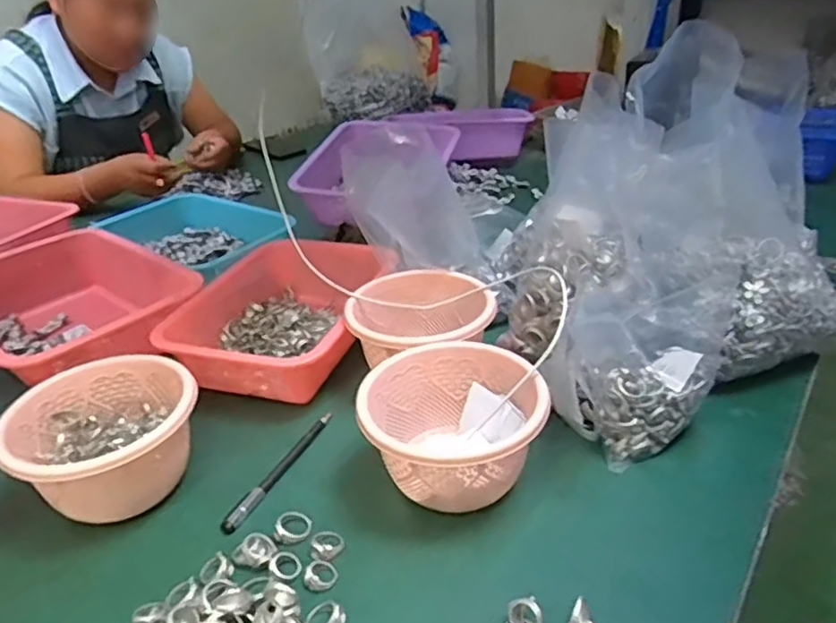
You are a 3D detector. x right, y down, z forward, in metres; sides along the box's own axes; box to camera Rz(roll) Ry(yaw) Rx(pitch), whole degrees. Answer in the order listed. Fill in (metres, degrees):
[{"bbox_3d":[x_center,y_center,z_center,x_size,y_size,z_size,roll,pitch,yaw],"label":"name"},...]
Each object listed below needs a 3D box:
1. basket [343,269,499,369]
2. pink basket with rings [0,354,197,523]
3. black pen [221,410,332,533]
[{"bbox_3d":[0.002,0.020,0.649,0.140,0.082,0.142,-4,30,-2],"label":"basket"},{"bbox_3d":[-0.263,0.109,0.530,0.136,0.076,0.146,24,40,38],"label":"pink basket with rings"},{"bbox_3d":[-0.121,0.137,0.555,0.013,0.008,0.150,11,33,22],"label":"black pen"}]

